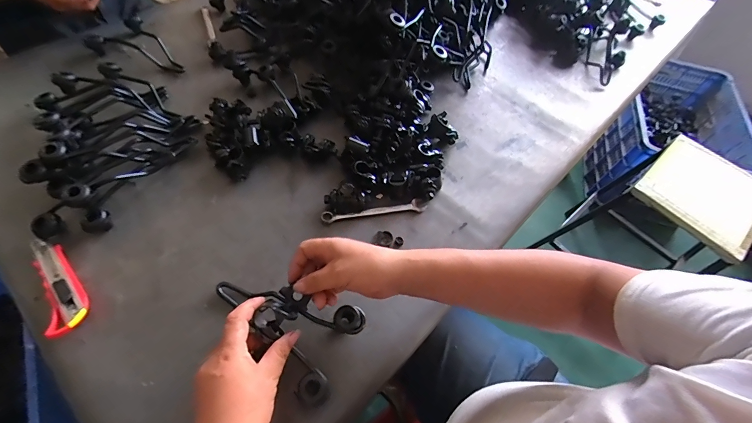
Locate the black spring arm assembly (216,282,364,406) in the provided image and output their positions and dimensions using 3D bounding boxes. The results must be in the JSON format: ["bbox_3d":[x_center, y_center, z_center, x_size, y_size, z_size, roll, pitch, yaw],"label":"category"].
[{"bbox_3d":[-0.101,0.117,0.428,0.196,0.065,0.111,40,63,19],"label":"black spring arm assembly"}]

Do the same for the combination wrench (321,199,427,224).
[{"bbox_3d":[-0.002,-0.001,0.546,0.166,0.007,0.021,-6,59,-8],"label":"combination wrench"}]

